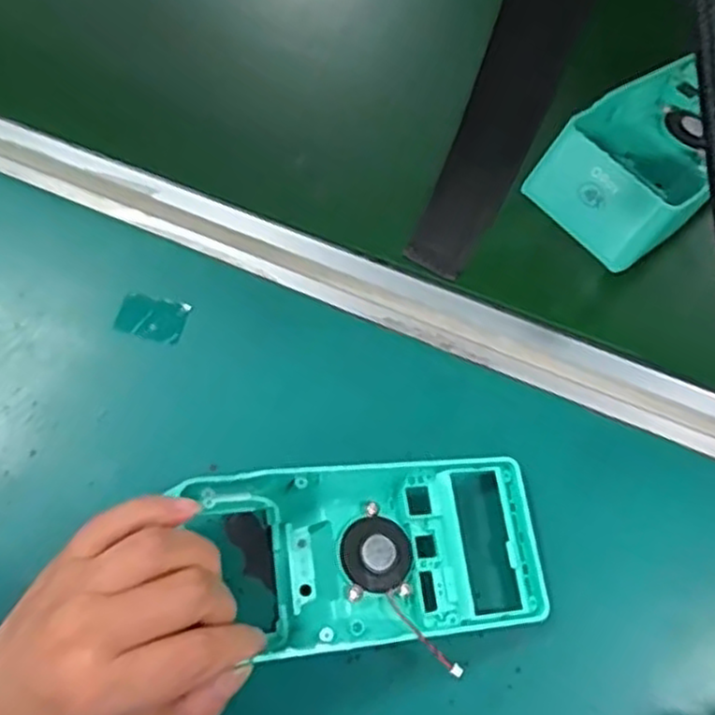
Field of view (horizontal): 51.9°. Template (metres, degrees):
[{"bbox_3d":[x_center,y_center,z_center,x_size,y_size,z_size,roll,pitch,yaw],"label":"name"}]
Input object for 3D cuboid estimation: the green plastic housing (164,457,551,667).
[{"bbox_3d":[0.008,0.092,0.351,0.160,0.031,0.085,-7,67,-3],"label":"green plastic housing"}]

